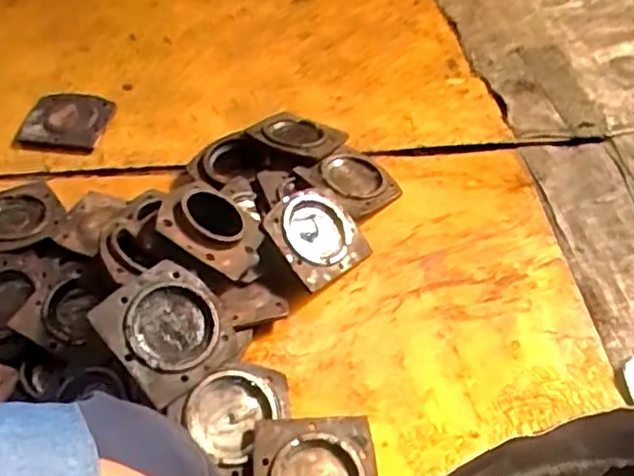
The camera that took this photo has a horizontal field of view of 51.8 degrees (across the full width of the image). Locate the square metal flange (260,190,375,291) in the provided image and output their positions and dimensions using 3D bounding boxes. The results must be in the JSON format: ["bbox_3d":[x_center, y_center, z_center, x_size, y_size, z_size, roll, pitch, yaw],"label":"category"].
[{"bbox_3d":[0.002,-0.006,1.111,0.159,0.019,0.165,-33,85,-39],"label":"square metal flange"}]

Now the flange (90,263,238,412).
[{"bbox_3d":[-0.204,0.126,0.903,0.160,0.021,0.172,-38,84,-32],"label":"flange"}]

